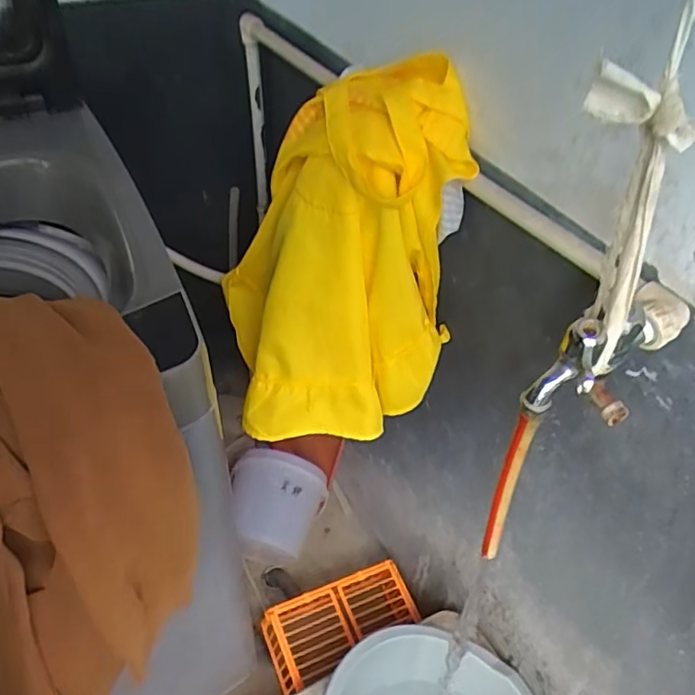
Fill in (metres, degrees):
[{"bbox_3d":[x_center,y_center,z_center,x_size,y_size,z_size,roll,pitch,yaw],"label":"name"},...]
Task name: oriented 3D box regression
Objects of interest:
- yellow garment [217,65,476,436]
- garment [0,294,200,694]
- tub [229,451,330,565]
[{"bbox_3d":[-0.011,-0.118,0.768,0.256,0.394,0.269,-4,45,-9],"label":"yellow garment"},{"bbox_3d":[-0.228,0.182,0.493,0.195,0.417,0.111,-2,13,-10],"label":"garment"},{"bbox_3d":[-0.139,0.337,1.250,0.185,0.165,0.188,3,45,-2],"label":"tub"}]

